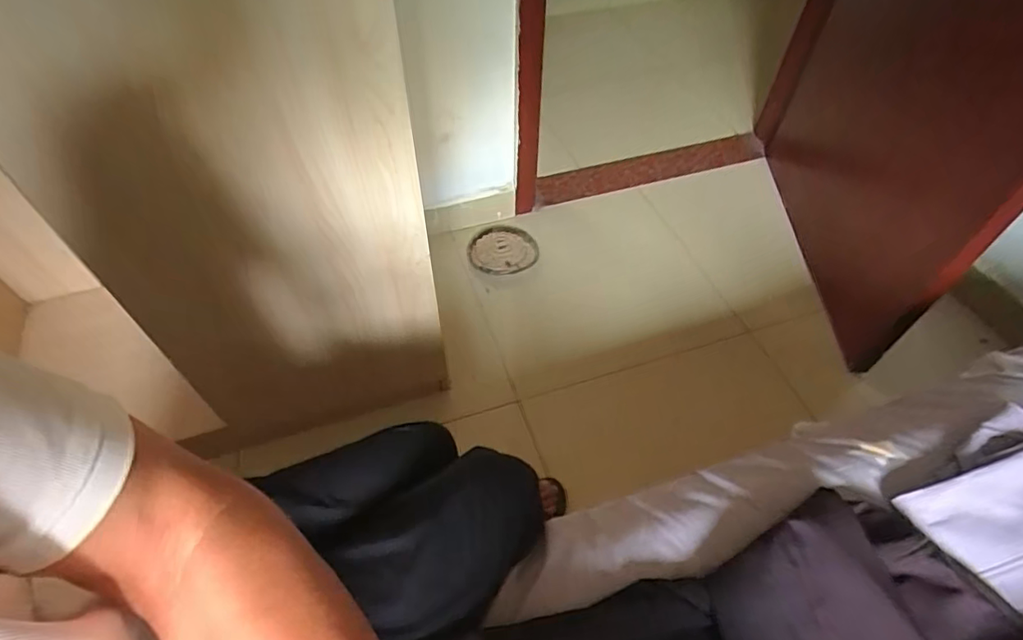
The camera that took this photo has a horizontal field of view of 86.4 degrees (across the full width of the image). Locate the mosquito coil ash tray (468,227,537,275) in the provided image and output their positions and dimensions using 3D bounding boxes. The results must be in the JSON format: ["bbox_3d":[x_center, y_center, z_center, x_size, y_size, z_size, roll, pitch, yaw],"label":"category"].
[{"bbox_3d":[-0.022,-0.192,1.447,0.179,0.027,0.167,-6,52,-5],"label":"mosquito coil ash tray"}]

